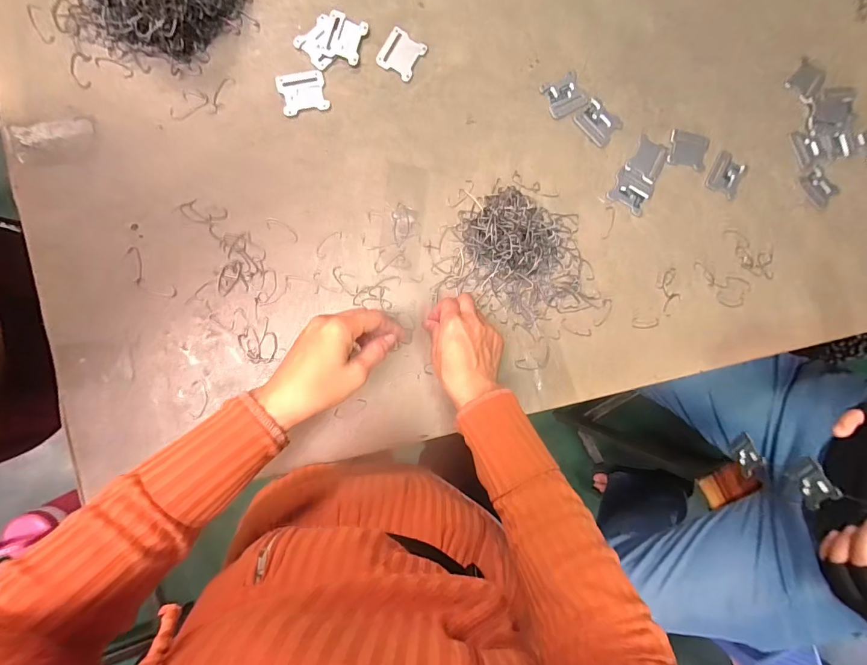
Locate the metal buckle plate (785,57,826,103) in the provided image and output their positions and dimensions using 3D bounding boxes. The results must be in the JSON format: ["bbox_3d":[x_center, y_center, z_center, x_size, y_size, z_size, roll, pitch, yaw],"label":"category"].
[{"bbox_3d":[0.478,-0.322,0.523,0.042,0.006,0.045,37,85,-4],"label":"metal buckle plate"}]

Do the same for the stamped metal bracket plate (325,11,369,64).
[{"bbox_3d":[-0.099,-0.331,0.460,0.040,0.006,0.049,17,87,-6],"label":"stamped metal bracket plate"}]

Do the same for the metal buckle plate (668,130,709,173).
[{"bbox_3d":[0.312,-0.224,0.501,0.051,0.008,0.041,9,88,-6],"label":"metal buckle plate"}]

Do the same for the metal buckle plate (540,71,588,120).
[{"bbox_3d":[0.157,-0.284,0.489,0.050,0.004,0.044,-29,92,-6],"label":"metal buckle plate"}]

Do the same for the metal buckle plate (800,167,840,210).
[{"bbox_3d":[0.493,-0.185,0.524,0.042,0.005,0.048,-36,93,-6],"label":"metal buckle plate"}]

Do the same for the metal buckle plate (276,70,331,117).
[{"bbox_3d":[-0.145,-0.267,0.453,0.051,0.004,0.046,-15,90,-6],"label":"metal buckle plate"}]

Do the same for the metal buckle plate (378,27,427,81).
[{"bbox_3d":[-0.037,-0.321,0.471,0.044,0.004,0.049,29,86,-5],"label":"metal buckle plate"}]

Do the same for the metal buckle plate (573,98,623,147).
[{"bbox_3d":[0.201,-0.255,0.496,0.050,0.005,0.042,41,85,-4],"label":"metal buckle plate"}]

